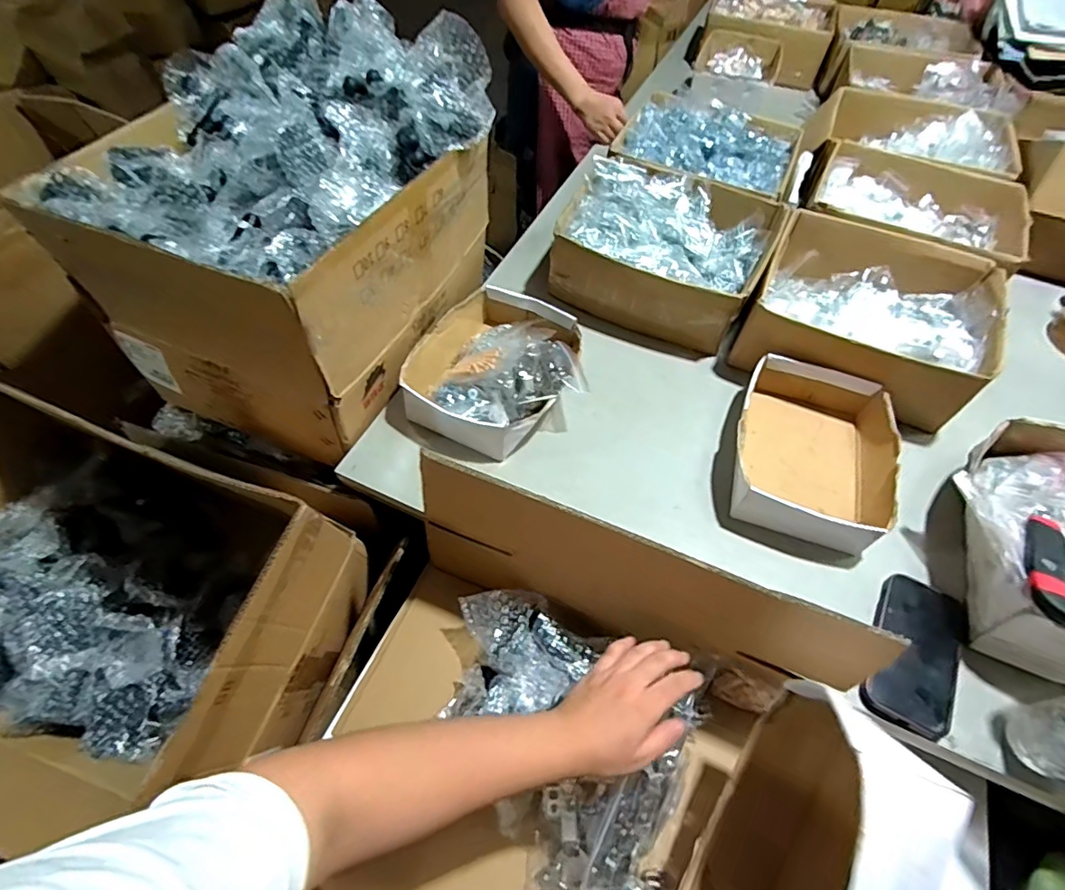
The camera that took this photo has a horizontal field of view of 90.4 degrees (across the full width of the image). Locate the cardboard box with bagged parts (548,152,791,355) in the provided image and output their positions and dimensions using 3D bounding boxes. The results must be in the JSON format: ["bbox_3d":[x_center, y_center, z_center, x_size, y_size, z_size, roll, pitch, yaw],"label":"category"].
[{"bbox_3d":[0.215,-0.324,0.869,0.312,0.120,0.274,22,58,12],"label":"cardboard box with bagged parts"}]

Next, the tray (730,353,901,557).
[{"bbox_3d":[0.358,0.008,0.692,0.187,0.069,0.243,20,58,11],"label":"tray"}]

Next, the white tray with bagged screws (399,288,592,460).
[{"bbox_3d":[-0.045,-0.106,0.755,0.229,0.068,0.248,22,58,12],"label":"white tray with bagged screws"}]

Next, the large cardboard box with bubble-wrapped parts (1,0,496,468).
[{"bbox_3d":[-0.314,-0.299,0.727,0.364,0.340,0.465,22,58,12],"label":"large cardboard box with bubble-wrapped parts"}]

